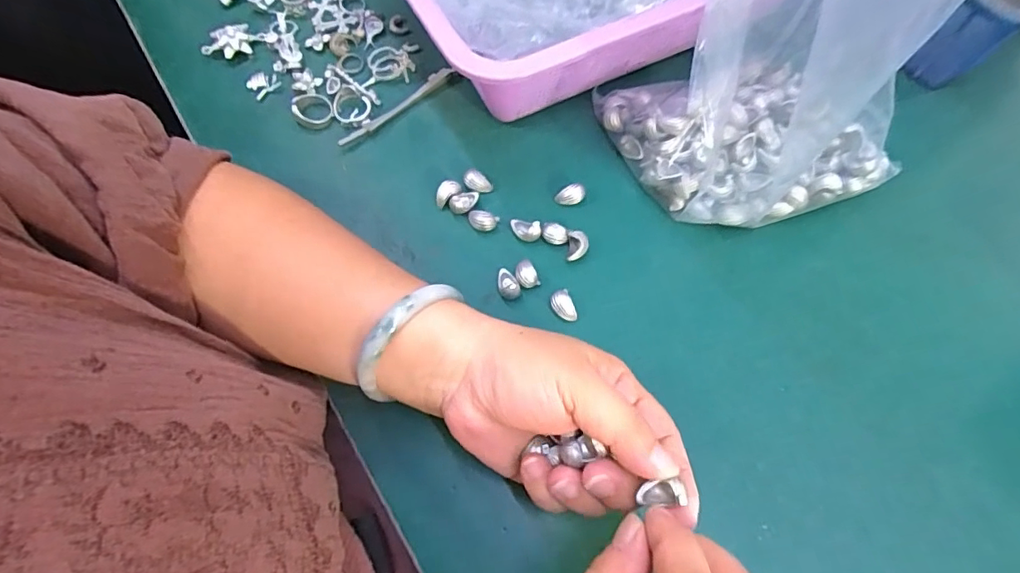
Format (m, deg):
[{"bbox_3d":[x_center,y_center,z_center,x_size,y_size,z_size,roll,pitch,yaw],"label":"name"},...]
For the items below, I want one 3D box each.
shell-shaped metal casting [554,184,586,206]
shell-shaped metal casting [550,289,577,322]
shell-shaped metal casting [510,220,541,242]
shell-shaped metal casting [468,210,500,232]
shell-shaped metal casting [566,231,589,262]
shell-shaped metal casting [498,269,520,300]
[{"bbox_3d":[0.040,-0.060,0.346,0.020,0.011,0.011,-10,68,-4],"label":"shell-shaped metal casting"},{"bbox_3d":[0.032,0.012,0.316,0.012,0.010,0.019,-21,69,-9],"label":"shell-shaped metal casting"},{"bbox_3d":[0.009,-0.036,0.334,0.021,0.013,0.010,25,69,10],"label":"shell-shaped metal casting"},{"bbox_3d":[-0.018,-0.042,0.339,0.019,0.008,0.011,16,68,6],"label":"shell-shaped metal casting"},{"bbox_3d":[0.043,-0.025,0.332,0.013,0.010,0.018,2,67,0],"label":"shell-shaped metal casting"},{"bbox_3d":[-0.001,-0.002,0.320,0.013,0.005,0.020,-9,68,-4],"label":"shell-shaped metal casting"}]

